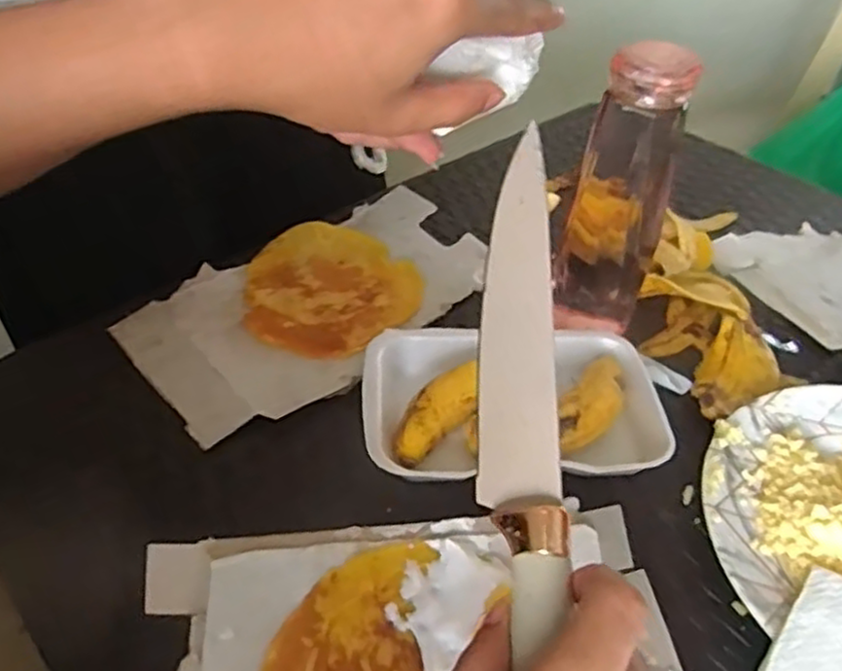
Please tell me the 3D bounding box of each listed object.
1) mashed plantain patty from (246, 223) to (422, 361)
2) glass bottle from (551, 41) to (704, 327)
[{"bbox_3d":[-0.068,-0.038,0.532,0.132,0.008,0.143,1,43,-1],"label":"mashed plantain patty"},{"bbox_3d":[0.130,-0.091,0.470,0.065,0.197,0.071,17,45,15],"label":"glass bottle"}]

